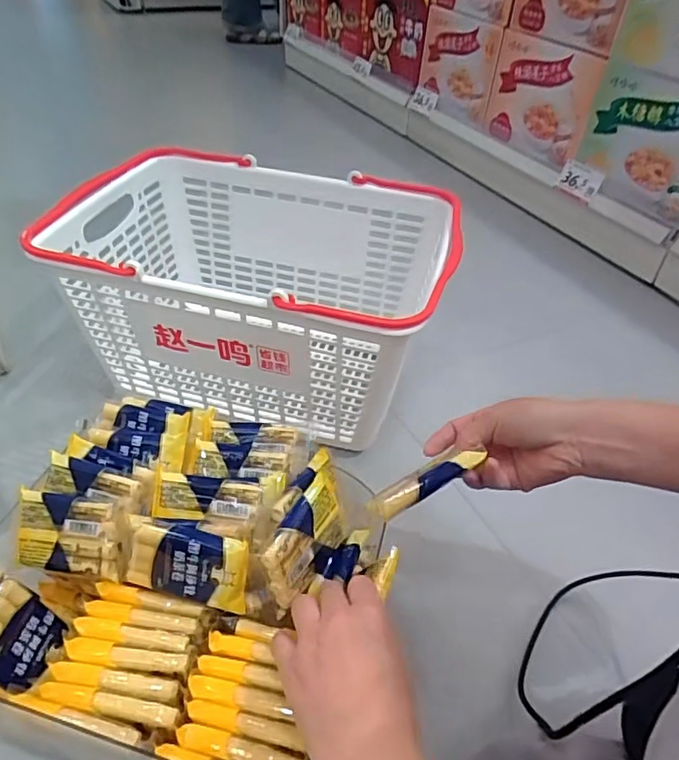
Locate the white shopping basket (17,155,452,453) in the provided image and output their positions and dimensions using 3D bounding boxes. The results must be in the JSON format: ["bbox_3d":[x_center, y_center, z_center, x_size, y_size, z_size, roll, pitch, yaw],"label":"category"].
[{"bbox_3d":[-0.101,-0.116,0.739,0.461,0.236,0.339,14,43,11],"label":"white shopping basket"}]

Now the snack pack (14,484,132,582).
[{"bbox_3d":[-0.209,0.122,0.434,0.101,0.017,0.058,6,86,12],"label":"snack pack"}]

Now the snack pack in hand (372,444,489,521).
[{"bbox_3d":[0.066,0.079,0.432,0.092,0.018,0.021,-25,50,-12],"label":"snack pack in hand"}]

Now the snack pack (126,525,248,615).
[{"bbox_3d":[-0.113,0.140,0.417,0.089,0.063,0.018,10,19,5],"label":"snack pack"}]

